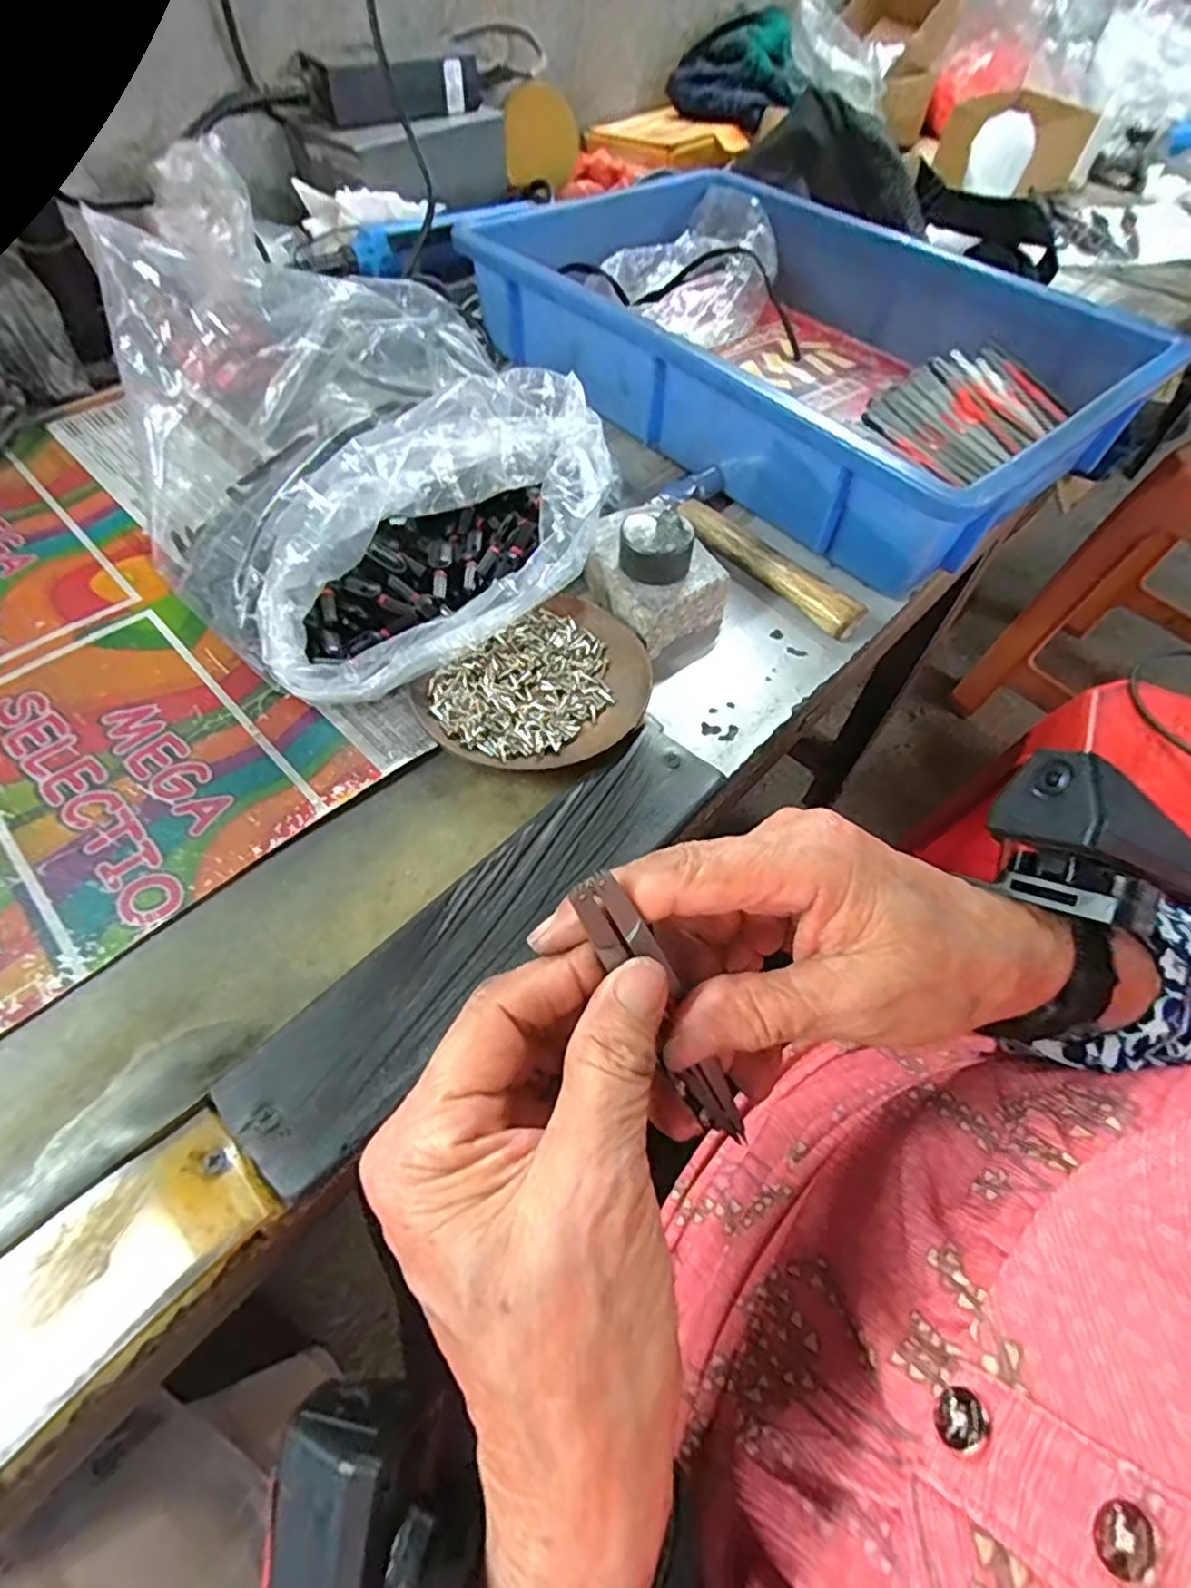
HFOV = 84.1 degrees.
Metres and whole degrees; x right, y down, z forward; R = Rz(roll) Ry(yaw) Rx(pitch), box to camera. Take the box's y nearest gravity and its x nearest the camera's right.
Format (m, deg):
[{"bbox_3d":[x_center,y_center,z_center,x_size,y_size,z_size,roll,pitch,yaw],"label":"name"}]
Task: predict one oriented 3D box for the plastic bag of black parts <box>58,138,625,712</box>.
[{"bbox_3d":[-0.124,-0.191,0.362,0.234,0.103,0.266,-34,65,-23],"label":"plastic bag of black parts"}]

